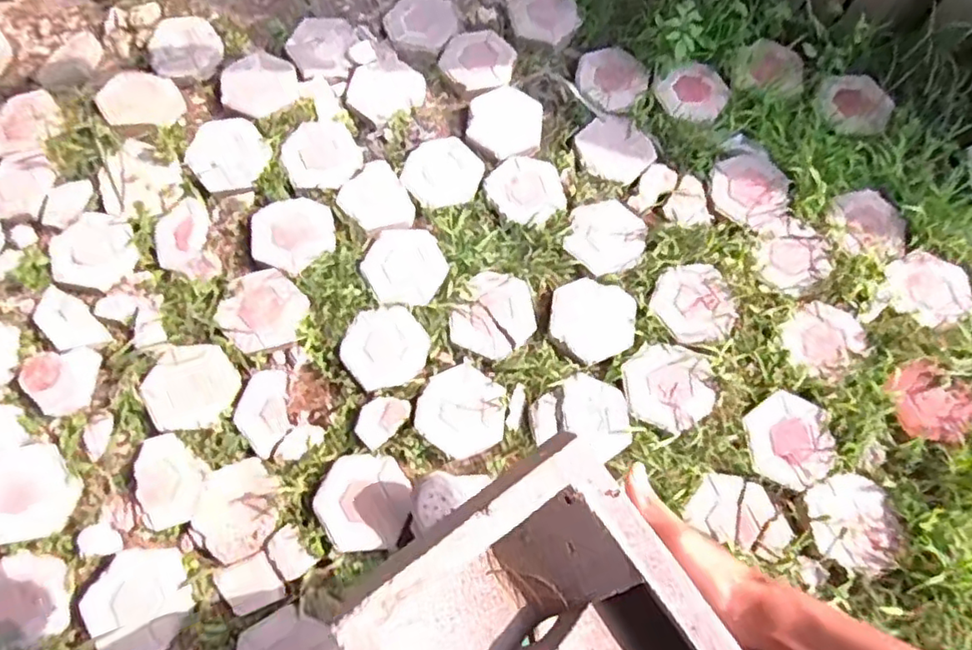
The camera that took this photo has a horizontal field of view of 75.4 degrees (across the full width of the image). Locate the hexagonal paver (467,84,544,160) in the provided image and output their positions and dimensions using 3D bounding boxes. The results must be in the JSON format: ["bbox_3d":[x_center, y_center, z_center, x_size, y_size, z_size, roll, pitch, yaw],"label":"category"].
[{"bbox_3d":[0.053,-0.559,1.728,0.197,0.034,0.208,-2,68,-1],"label":"hexagonal paver"}]

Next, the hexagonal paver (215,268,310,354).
[{"bbox_3d":[-0.546,-0.038,1.544,0.206,0.029,0.193,-15,71,-5],"label":"hexagonal paver"}]

